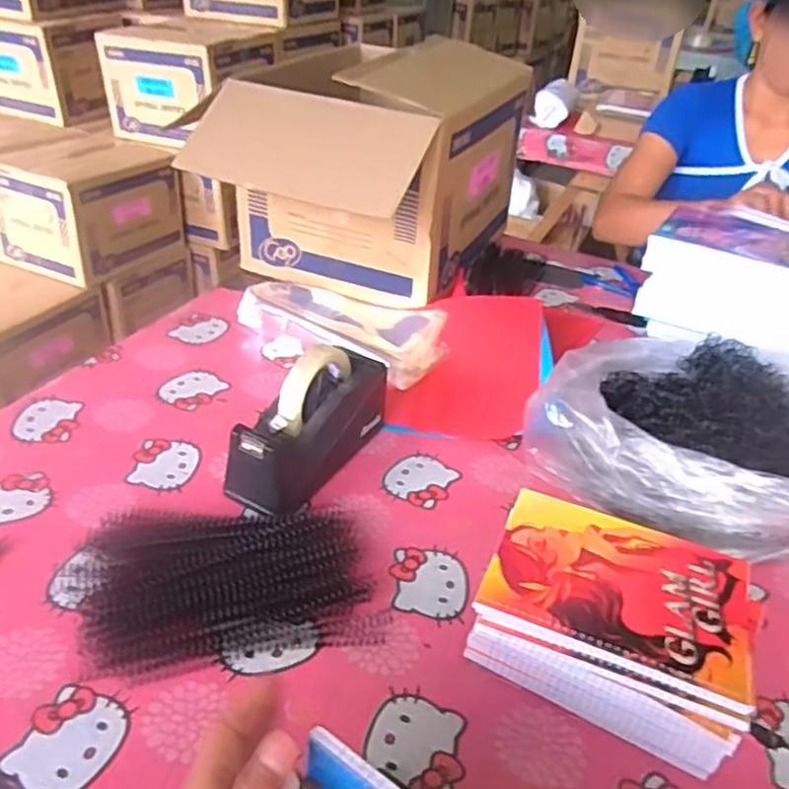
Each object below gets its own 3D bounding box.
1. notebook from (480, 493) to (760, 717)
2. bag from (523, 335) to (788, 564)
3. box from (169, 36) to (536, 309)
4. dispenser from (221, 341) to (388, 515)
[{"bbox_3d":[0.180,0.150,0.559,0.196,0.008,0.147,17,37,16],"label":"notebook"},{"bbox_3d":[0.303,0.052,0.727,0.316,0.151,0.180,17,37,15],"label":"bag"},{"bbox_3d":[-0.032,-0.375,1.131,0.355,0.317,0.428,17,37,16],"label":"box"},{"bbox_3d":[-0.087,0.031,0.733,0.077,0.125,0.210,22,38,22],"label":"dispenser"}]

